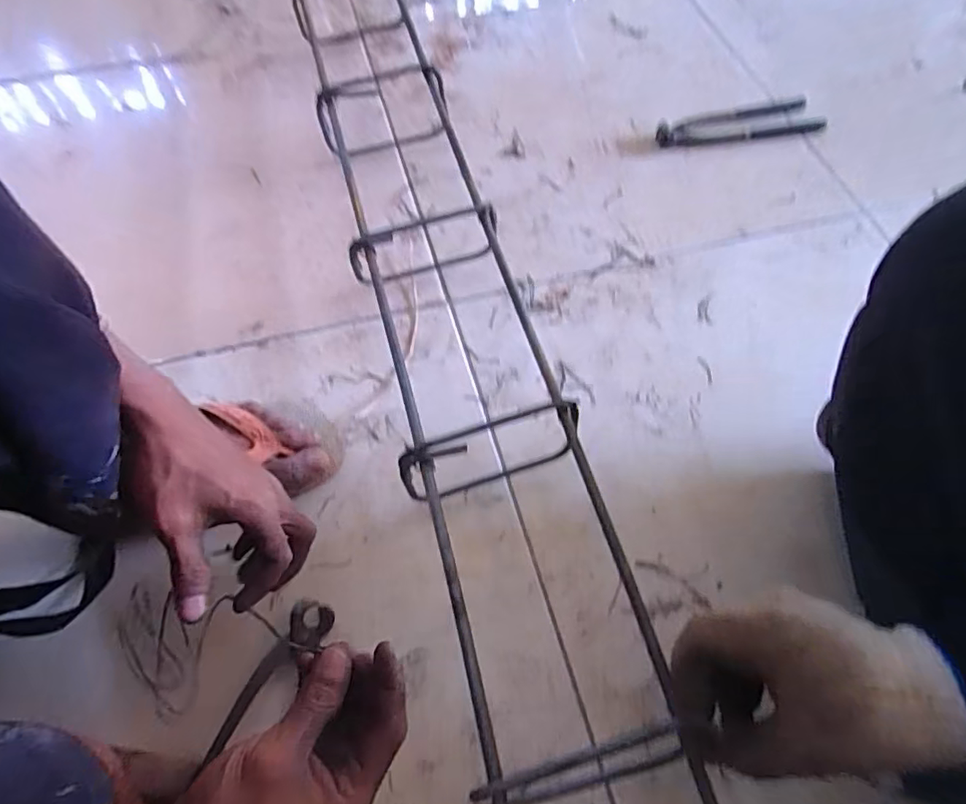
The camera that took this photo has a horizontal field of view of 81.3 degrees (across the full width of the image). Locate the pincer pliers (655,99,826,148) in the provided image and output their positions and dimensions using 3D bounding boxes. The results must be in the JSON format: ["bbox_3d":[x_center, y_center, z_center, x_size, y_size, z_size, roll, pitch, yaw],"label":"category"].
[{"bbox_3d":[0.329,-0.348,0.714,0.214,0.015,0.064,-16,64,-10],"label":"pincer pliers"}]

